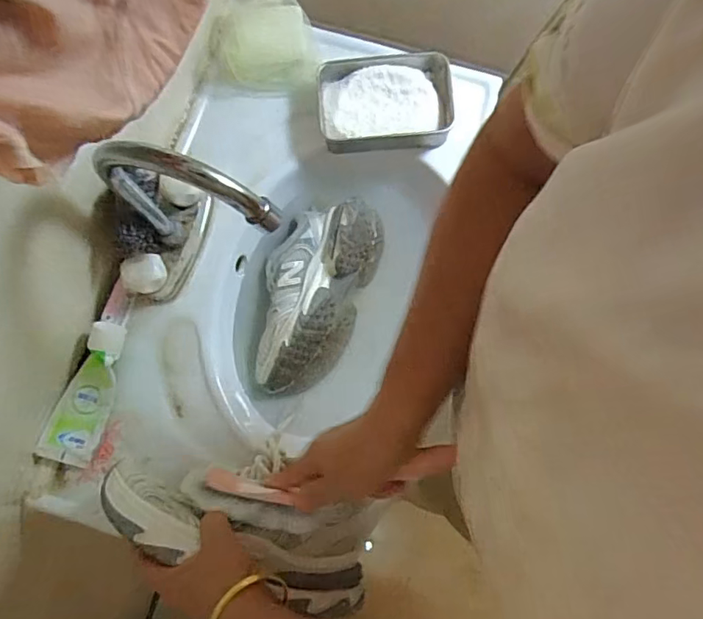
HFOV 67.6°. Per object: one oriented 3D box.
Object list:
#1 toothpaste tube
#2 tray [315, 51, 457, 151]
[{"bbox_3d":[-0.268,0.085,0.535,0.048,0.025,0.144,22,92,3],"label":"toothpaste tube"},{"bbox_3d":[0.040,-0.233,0.603,0.150,0.043,0.102,-9,80,-3],"label":"tray"}]

